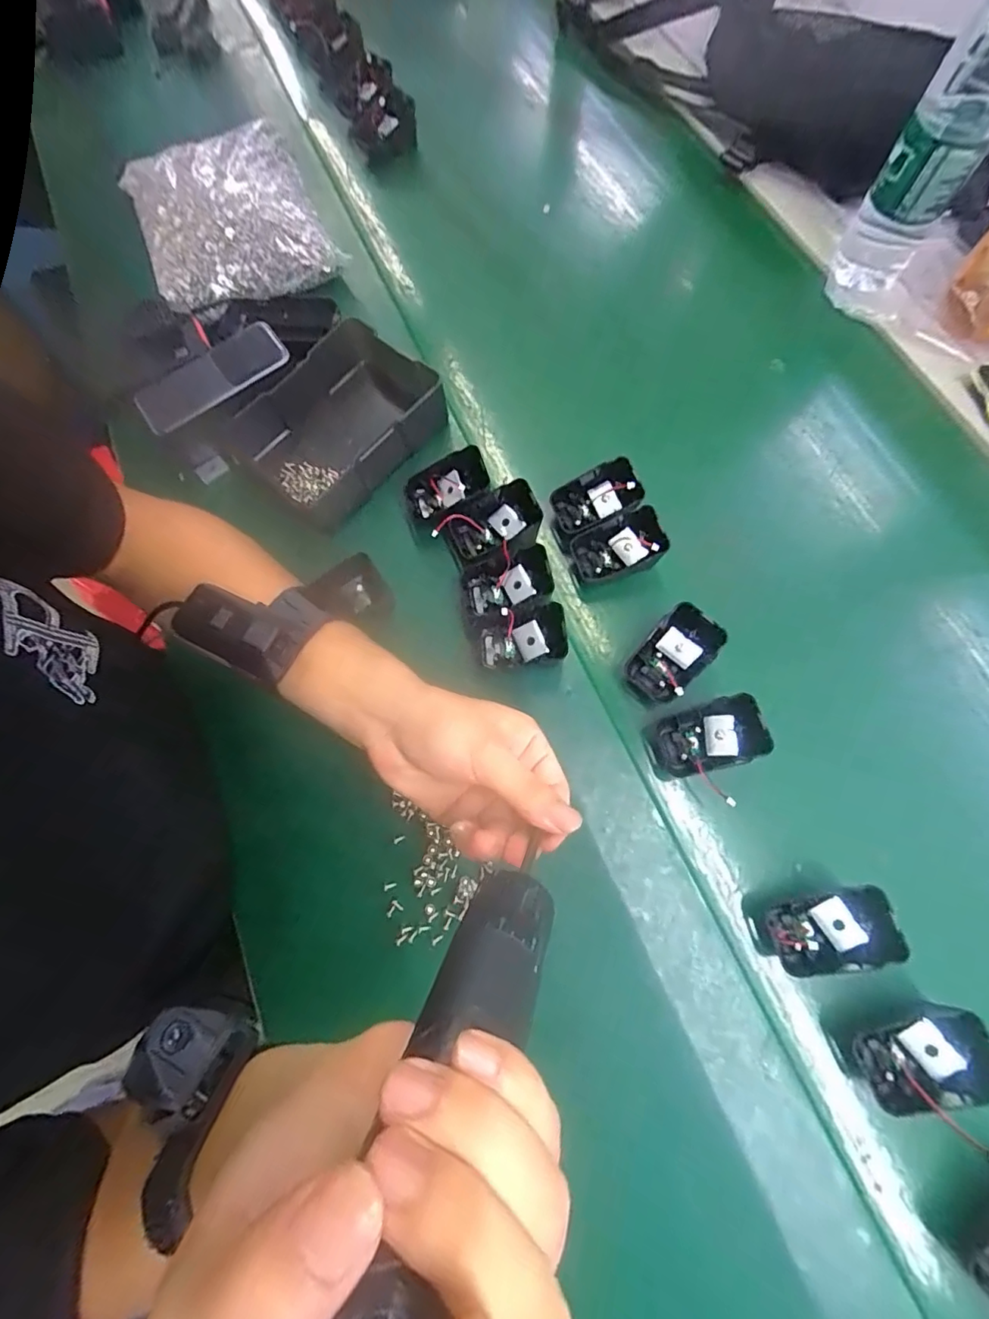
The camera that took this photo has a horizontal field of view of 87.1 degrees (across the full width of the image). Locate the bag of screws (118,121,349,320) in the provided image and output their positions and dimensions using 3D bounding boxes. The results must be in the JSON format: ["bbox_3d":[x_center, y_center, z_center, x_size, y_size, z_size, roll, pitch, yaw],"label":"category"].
[{"bbox_3d":[-0.266,-0.448,0.517,0.175,0.050,0.234,-25,73,-7],"label":"bag of screws"}]

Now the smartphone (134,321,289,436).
[{"bbox_3d":[-0.242,-0.242,0.444,0.129,0.007,0.054,-36,83,-6],"label":"smartphone"}]

